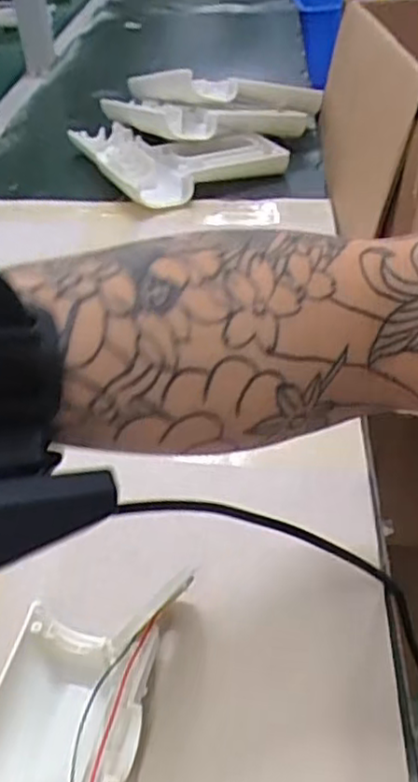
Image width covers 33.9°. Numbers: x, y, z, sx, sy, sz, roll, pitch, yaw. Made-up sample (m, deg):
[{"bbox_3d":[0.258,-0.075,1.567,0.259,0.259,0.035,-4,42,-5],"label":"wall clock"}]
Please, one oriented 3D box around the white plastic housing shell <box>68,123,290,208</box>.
[{"bbox_3d":[-0.042,-0.270,0.772,0.171,0.039,0.195,-23,44,-21],"label":"white plastic housing shell"}]

